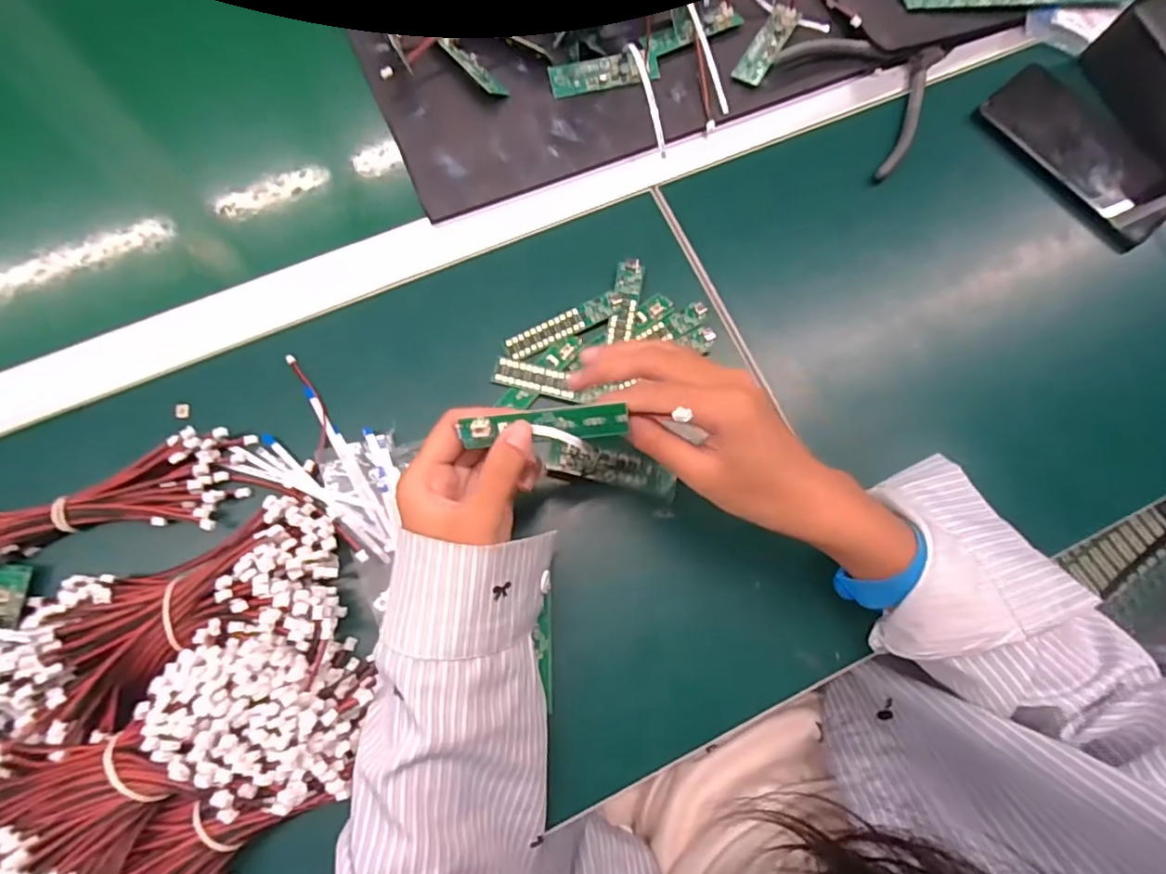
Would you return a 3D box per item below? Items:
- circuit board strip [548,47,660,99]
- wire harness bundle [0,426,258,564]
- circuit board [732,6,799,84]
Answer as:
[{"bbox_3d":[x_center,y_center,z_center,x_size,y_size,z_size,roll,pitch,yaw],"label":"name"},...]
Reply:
[{"bbox_3d":[0.016,-0.270,0.426,0.081,0.006,0.023,-12,79,-2],"label":"circuit board strip"},{"bbox_3d":[-0.283,0.040,0.333,0.172,0.037,0.057,-16,79,-4],"label":"wire harness bundle"},{"bbox_3d":[0.138,-0.295,0.436,0.023,0.005,0.071,31,81,6],"label":"circuit board"}]

